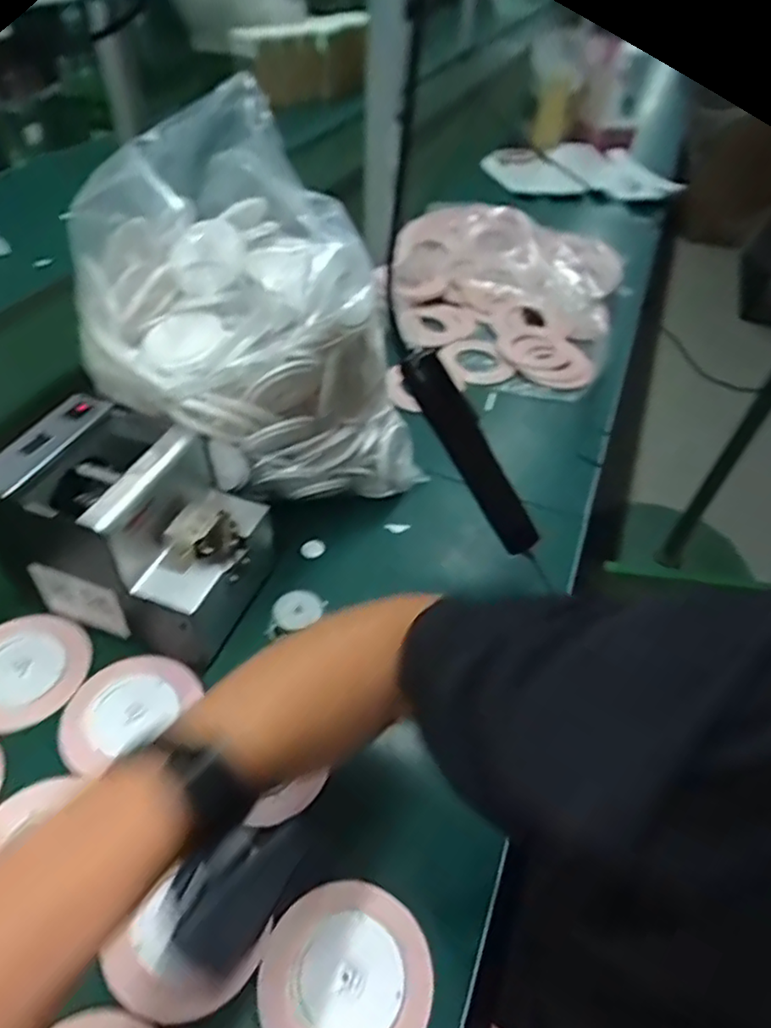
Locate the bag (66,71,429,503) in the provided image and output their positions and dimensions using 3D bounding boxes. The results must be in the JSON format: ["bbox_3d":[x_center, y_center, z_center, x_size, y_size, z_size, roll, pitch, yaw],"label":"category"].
[{"bbox_3d":[-0.103,-0.148,0.536,0.253,0.320,0.155,4,45,0],"label":"bag"}]

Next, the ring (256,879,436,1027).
[{"bbox_3d":[-0.024,0.277,0.381,0.099,0.008,0.098,2,45,-2],"label":"ring"}]

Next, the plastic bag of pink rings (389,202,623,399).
[{"bbox_3d":[0.174,-0.335,0.951,0.311,0.125,0.390,14,46,10],"label":"plastic bag of pink rings"}]

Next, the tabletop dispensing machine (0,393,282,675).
[{"bbox_3d":[-0.201,0.012,0.522,0.183,0.138,0.131,14,46,9],"label":"tabletop dispensing machine"}]

